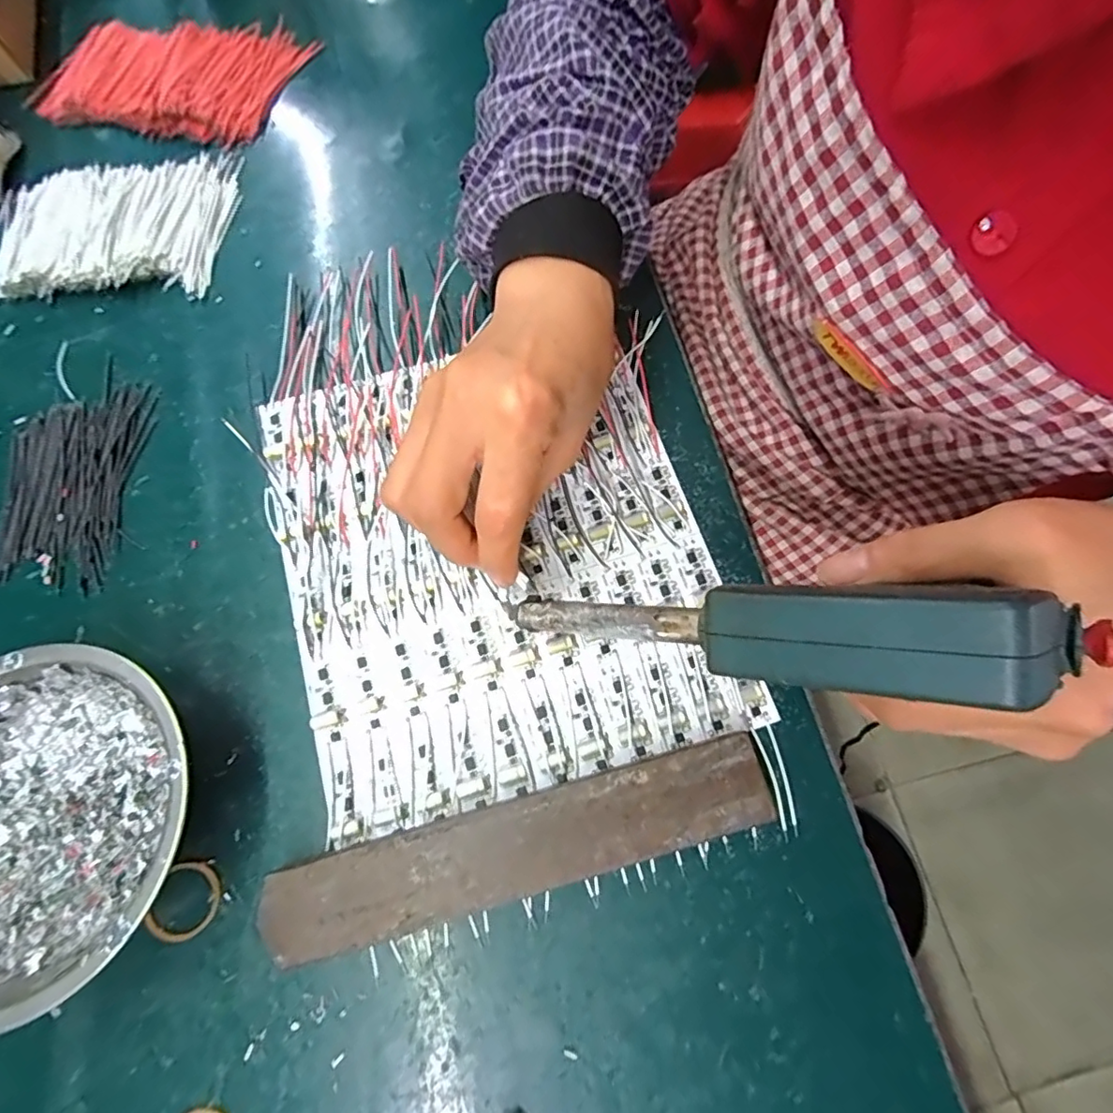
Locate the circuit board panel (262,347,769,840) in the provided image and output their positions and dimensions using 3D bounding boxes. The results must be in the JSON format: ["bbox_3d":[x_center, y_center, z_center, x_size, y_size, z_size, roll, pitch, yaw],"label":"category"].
[{"bbox_3d":[-0.032,-0.004,0.274,0.192,0.007,0.219,-17,73,-4],"label":"circuit board panel"}]

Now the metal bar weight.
[{"bbox_3d":[-0.014,0.116,0.228,0.196,0.017,0.037,-16,73,-3],"label":"metal bar weight"}]

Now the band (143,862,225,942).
[{"bbox_3d":[-0.150,0.140,0.230,0.025,0.004,0.028,20,74,8],"label":"band"}]

